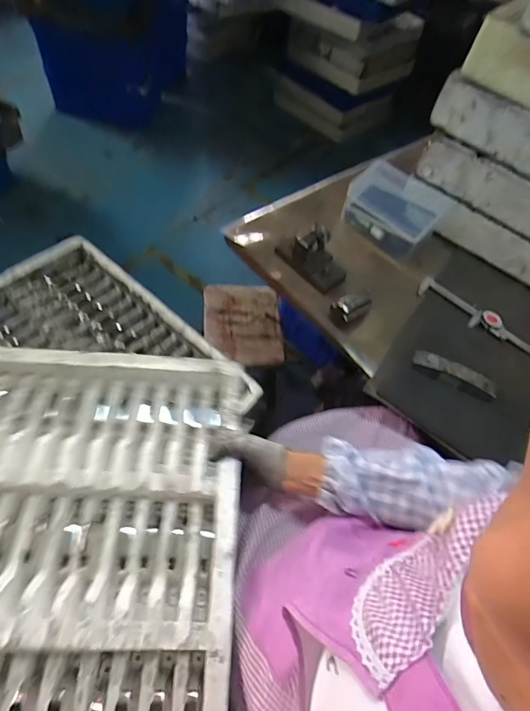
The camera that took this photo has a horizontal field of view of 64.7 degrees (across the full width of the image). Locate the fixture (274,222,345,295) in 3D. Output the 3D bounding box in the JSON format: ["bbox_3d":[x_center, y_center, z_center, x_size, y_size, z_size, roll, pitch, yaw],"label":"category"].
[{"bbox_3d":[0.086,-0.182,0.761,0.067,0.076,0.133,-38,66,-26],"label":"fixture"}]

